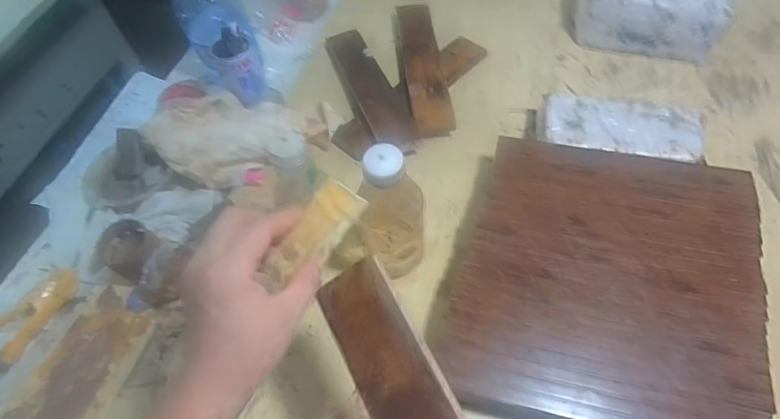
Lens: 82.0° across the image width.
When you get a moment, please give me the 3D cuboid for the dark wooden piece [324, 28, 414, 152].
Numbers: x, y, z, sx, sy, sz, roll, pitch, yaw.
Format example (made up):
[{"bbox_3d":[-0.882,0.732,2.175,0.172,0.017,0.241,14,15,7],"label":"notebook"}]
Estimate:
[{"bbox_3d":[-0.037,-0.198,0.732,0.071,0.031,0.278,-18,59,-9],"label":"dark wooden piece"}]

